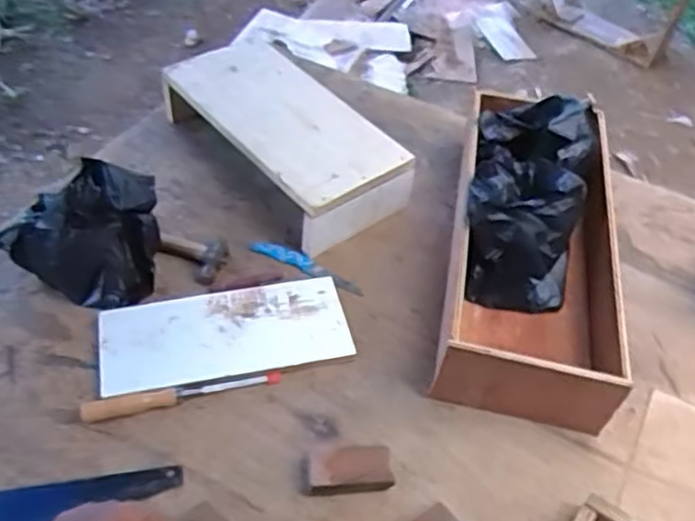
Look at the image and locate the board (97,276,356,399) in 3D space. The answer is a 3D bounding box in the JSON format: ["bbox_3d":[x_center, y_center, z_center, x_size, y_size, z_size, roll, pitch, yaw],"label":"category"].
[{"bbox_3d":[-0.163,0.099,0.932,0.317,0.021,0.142,-10,48,-15],"label":"board"}]

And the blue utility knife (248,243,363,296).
[{"bbox_3d":[-0.062,0.009,1.035,0.180,0.018,0.030,26,49,18],"label":"blue utility knife"}]

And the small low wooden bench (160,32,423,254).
[{"bbox_3d":[-0.112,-0.209,1.147,0.207,0.118,0.433,-26,57,-30],"label":"small low wooden bench"}]

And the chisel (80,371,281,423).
[{"bbox_3d":[-0.204,0.169,0.868,0.241,0.025,0.024,-8,47,-14],"label":"chisel"}]

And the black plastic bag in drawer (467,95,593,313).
[{"bbox_3d":[0.265,-0.110,1.015,0.172,0.143,0.345,12,59,6],"label":"black plastic bag in drawer"}]

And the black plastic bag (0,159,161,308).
[{"bbox_3d":[-0.348,-0.027,0.926,0.191,0.167,0.098,-8,49,-18],"label":"black plastic bag"}]

